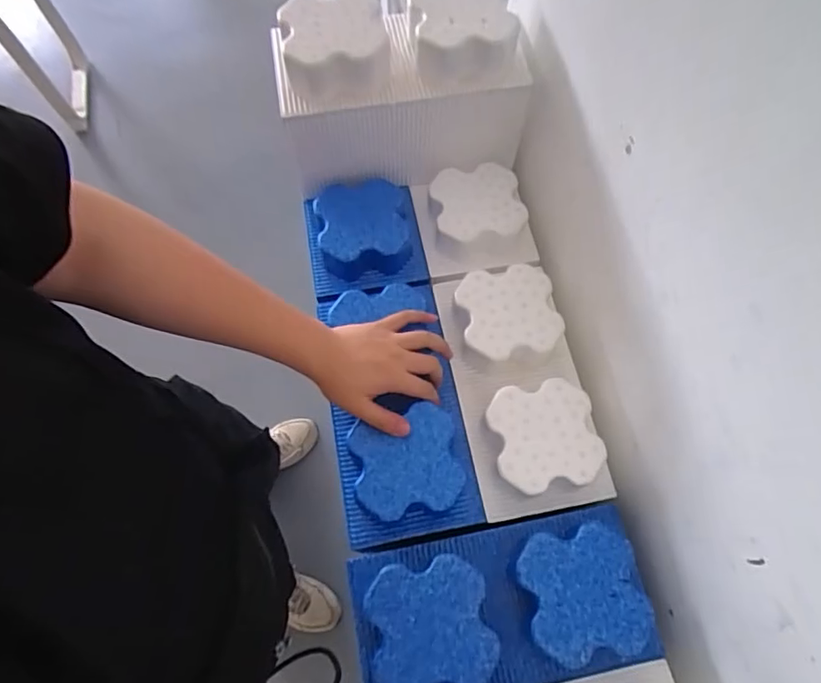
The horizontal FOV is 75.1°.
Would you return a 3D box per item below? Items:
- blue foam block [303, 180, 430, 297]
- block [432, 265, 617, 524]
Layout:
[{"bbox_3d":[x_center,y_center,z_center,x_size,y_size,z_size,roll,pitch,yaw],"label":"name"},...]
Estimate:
[{"bbox_3d":[-0.060,-0.139,0.701,0.145,0.062,0.124,-9,67,-4],"label":"blue foam block"},{"bbox_3d":[0.128,0.045,0.627,0.149,0.072,0.289,-11,67,-5],"label":"block"}]

